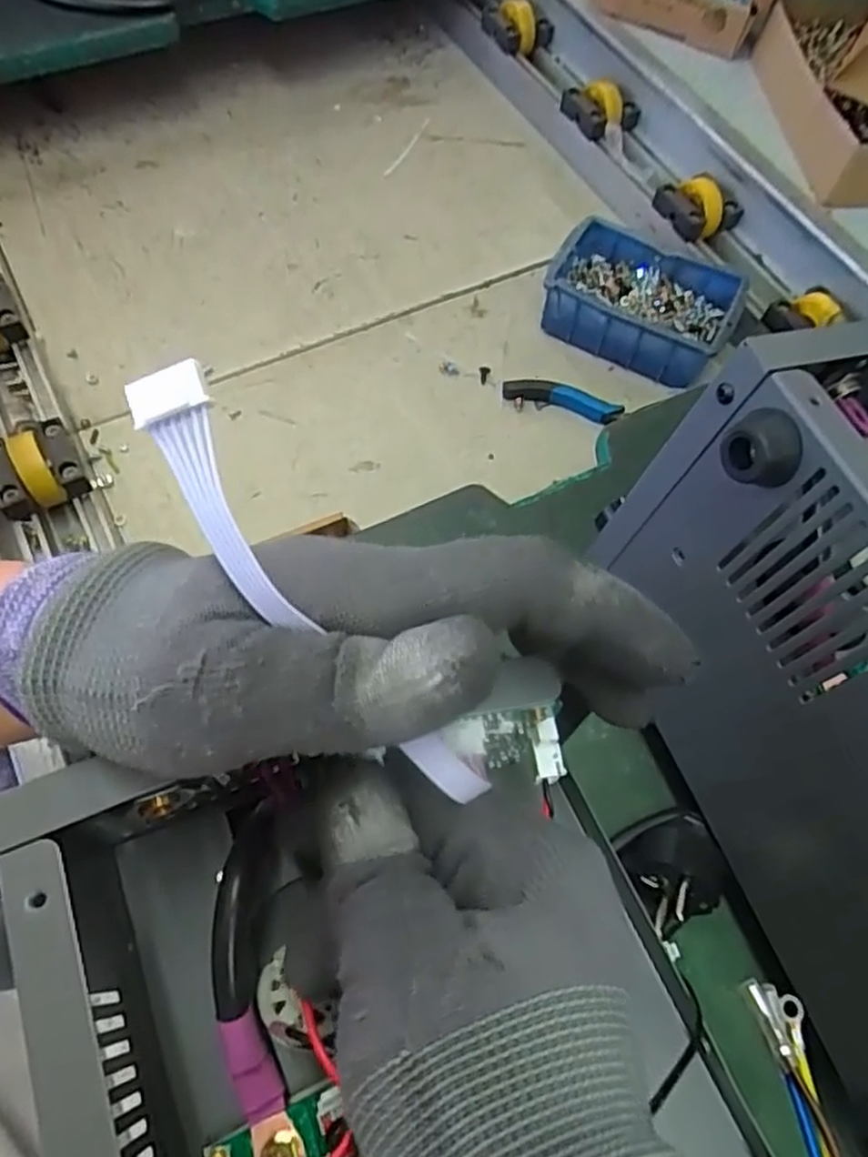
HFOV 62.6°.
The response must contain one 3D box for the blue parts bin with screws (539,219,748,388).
[{"bbox_3d":[0.162,-0.230,0.579,0.130,0.050,0.103,25,65,8],"label":"blue parts bin with screws"}]

